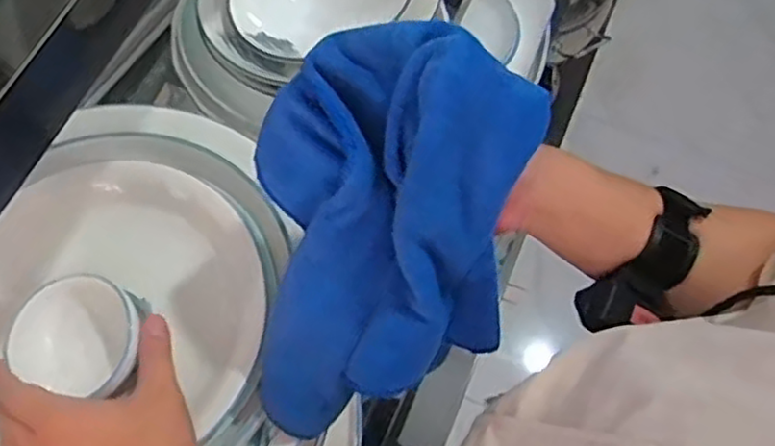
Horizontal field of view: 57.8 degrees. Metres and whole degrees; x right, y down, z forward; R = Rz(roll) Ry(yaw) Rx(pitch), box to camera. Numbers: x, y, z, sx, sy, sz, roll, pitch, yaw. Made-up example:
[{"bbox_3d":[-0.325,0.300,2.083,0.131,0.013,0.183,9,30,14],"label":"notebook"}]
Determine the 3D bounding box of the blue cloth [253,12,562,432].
[{"bbox_3d":[0.001,0.013,0.441,0.159,0.276,0.090,5,36,5],"label":"blue cloth"}]

